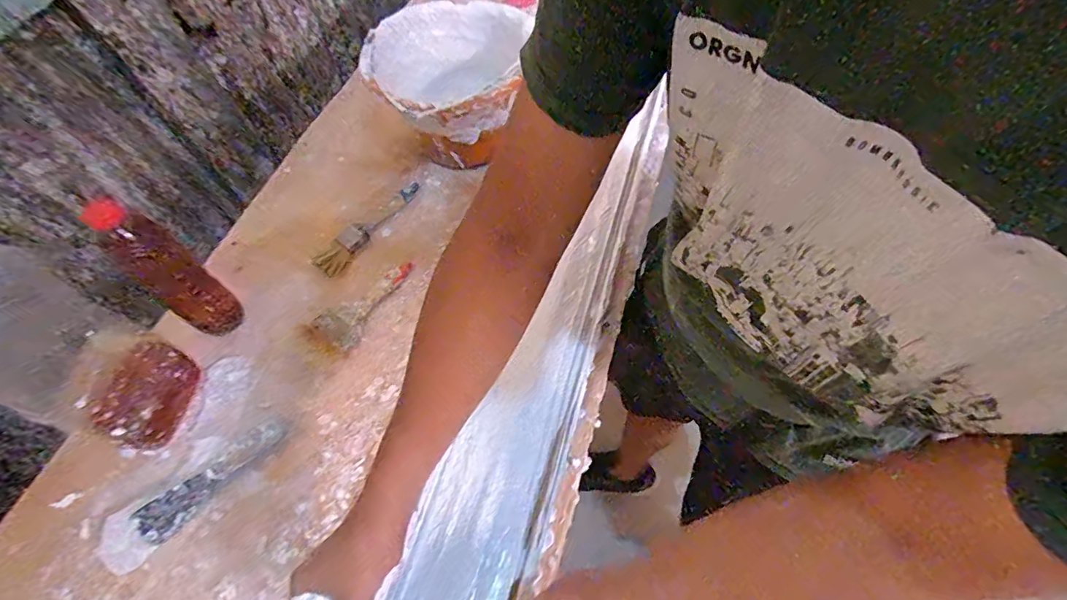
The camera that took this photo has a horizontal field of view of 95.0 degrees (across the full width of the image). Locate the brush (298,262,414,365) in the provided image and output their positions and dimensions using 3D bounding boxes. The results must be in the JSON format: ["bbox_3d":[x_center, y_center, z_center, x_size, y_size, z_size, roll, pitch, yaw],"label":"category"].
[{"bbox_3d":[-0.229,0.011,0.668,0.065,0.016,0.172,38,69,20],"label":"brush"}]

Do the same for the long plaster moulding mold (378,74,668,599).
[{"bbox_3d":[0.037,0.057,0.608,0.129,0.072,0.877,19,60,13],"label":"long plaster moulding mold"}]

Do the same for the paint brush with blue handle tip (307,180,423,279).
[{"bbox_3d":[-0.252,-0.114,0.749,0.048,0.011,0.199,29,66,16],"label":"paint brush with blue handle tip"}]

